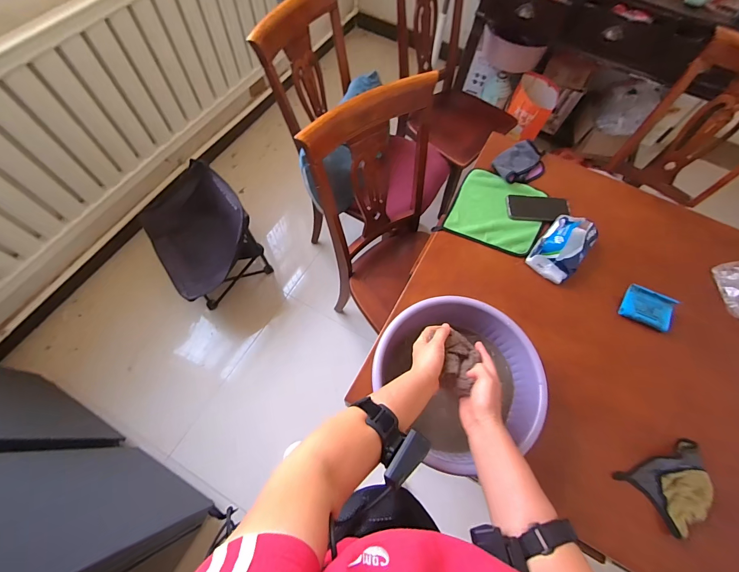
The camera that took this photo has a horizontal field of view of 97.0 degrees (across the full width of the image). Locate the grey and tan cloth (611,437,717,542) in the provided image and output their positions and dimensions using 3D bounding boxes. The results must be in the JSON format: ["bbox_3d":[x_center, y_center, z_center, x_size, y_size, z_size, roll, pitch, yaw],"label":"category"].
[{"bbox_3d":[0.554,0.365,0.592,0.154,0.023,0.112,-21,68,-13],"label":"grey and tan cloth"}]

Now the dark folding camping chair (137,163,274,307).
[{"bbox_3d":[-0.702,-0.195,1.372,0.366,0.420,0.447,-41,74,-19],"label":"dark folding camping chair"}]

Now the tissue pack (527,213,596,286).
[{"bbox_3d":[0.460,-0.095,0.767,0.100,0.059,0.167,39,69,14],"label":"tissue pack"}]

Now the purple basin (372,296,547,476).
[{"bbox_3d":[0.161,0.169,0.609,0.270,0.105,0.285,1,65,-3],"label":"purple basin"}]

